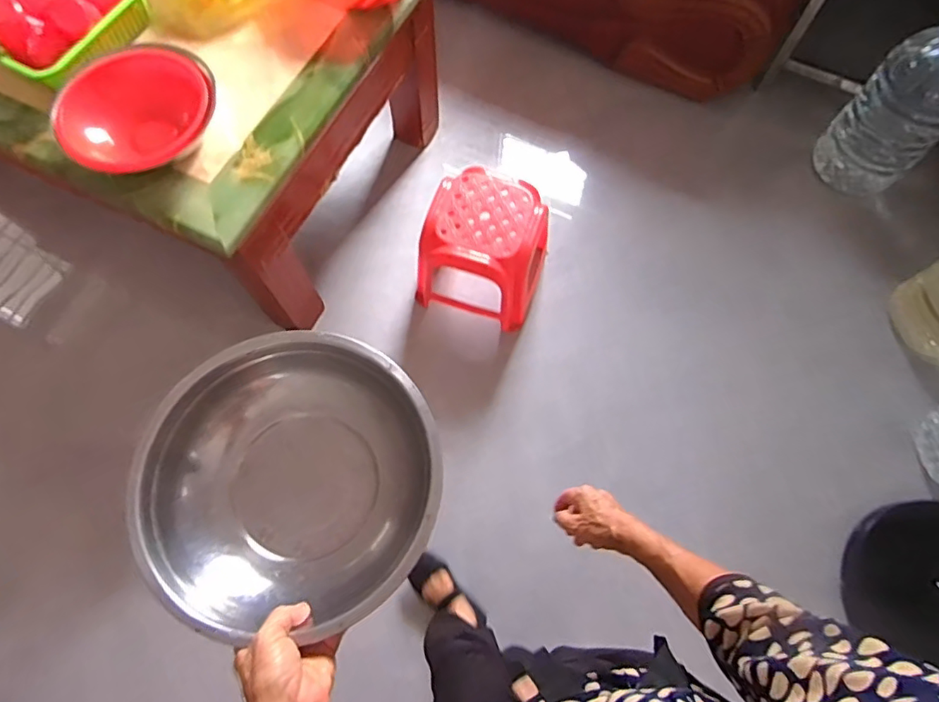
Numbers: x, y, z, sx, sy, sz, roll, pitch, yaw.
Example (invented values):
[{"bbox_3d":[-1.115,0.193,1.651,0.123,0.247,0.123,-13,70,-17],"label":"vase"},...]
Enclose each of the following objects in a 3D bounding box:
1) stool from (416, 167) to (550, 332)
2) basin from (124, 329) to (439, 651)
[{"bbox_3d":[0.039,-0.246,1.339,0.280,0.244,0.267,16,71,5],"label":"stool"},{"bbox_3d":[-0.157,0.119,0.511,0.245,0.080,0.253,42,75,13],"label":"basin"}]

